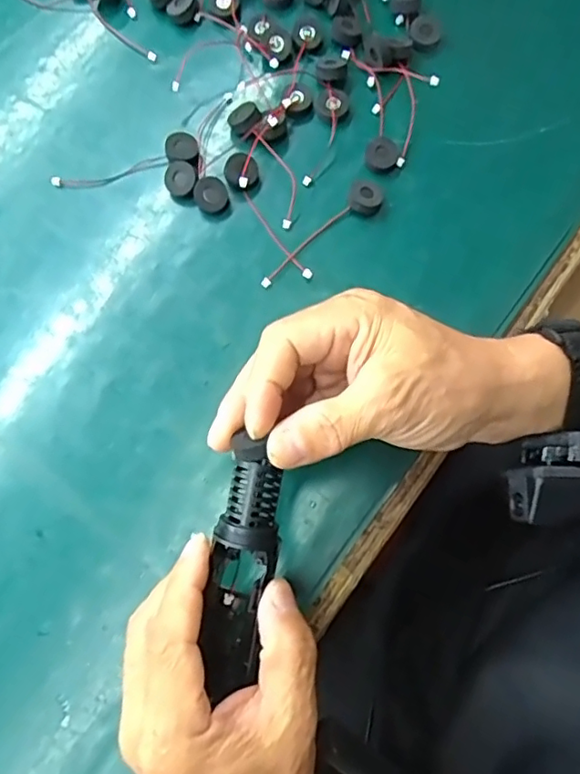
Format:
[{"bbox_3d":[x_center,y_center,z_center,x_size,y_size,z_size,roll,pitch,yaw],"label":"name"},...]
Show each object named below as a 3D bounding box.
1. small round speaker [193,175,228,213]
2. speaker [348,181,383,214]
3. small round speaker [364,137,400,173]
[{"bbox_3d":[-0.049,-0.120,0.356,0.020,0.012,0.019,0,78,0],"label":"small round speaker"},{"bbox_3d":[0.048,-0.118,0.355,0.020,0.009,0.021,0,78,0],"label":"speaker"},{"bbox_3d":[0.059,-0.148,0.363,0.021,0.006,0.024,16,79,4],"label":"small round speaker"}]

